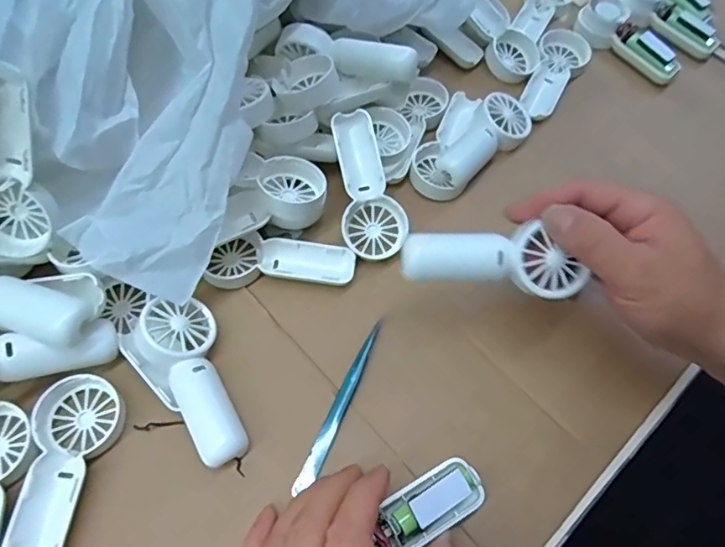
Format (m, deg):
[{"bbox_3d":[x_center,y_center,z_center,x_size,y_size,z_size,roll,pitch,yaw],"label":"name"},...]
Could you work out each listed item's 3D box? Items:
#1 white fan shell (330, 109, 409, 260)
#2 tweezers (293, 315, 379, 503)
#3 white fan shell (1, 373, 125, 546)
[{"bbox_3d":[0.000,-0.066,0.389,0.045,0.019,0.109,-14,88,-11],"label":"white fan shell"},{"bbox_3d":[-0.013,0.083,0.330,0.011,0.008,0.116,23,62,10],"label":"tweezers"},{"bbox_3d":[-0.170,0.115,0.296,0.046,0.015,0.110,-1,60,-3],"label":"white fan shell"}]

